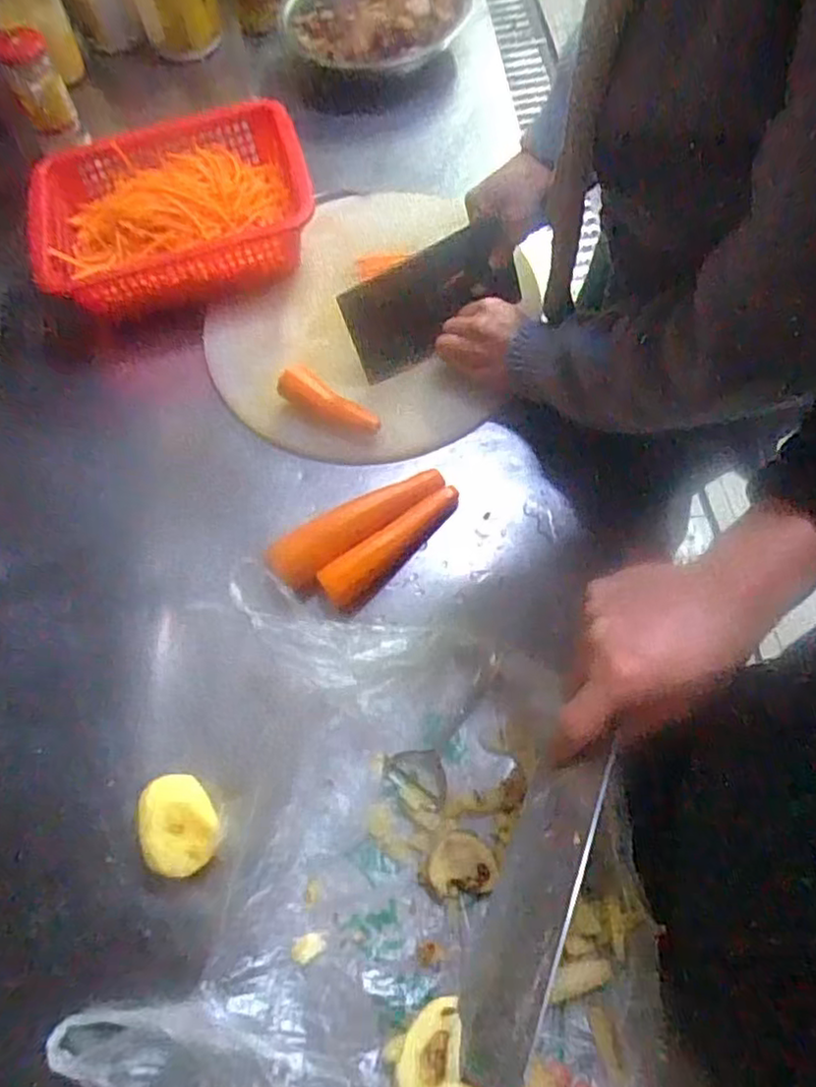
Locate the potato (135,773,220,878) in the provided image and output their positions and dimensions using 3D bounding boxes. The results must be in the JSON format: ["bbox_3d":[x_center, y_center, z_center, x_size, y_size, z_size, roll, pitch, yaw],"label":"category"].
[{"bbox_3d":[-0.177,0.219,0.539,0.057,0.050,0.077,-26,64,-8],"label":"potato"}]

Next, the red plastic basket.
[{"bbox_3d":[-0.255,-0.361,0.741,0.305,0.093,0.214,-19,64,-3],"label":"red plastic basket"}]

